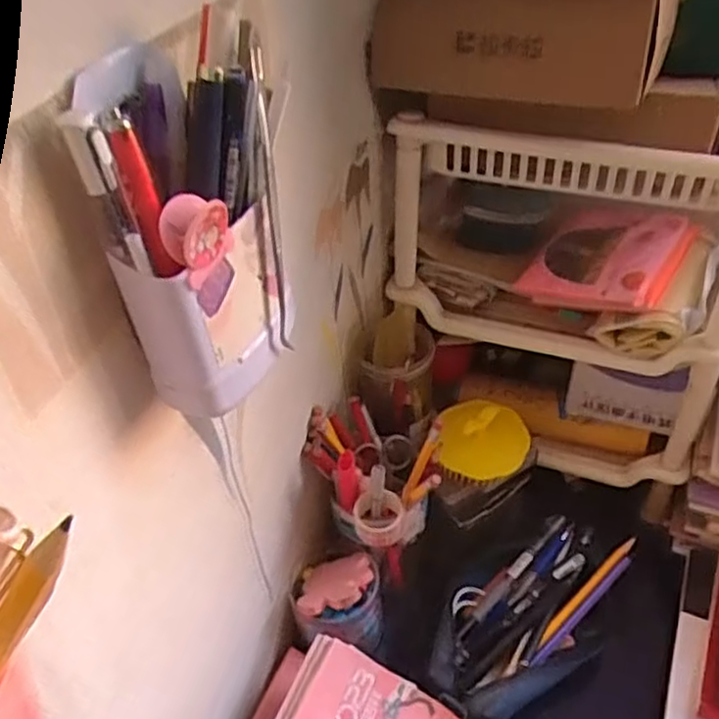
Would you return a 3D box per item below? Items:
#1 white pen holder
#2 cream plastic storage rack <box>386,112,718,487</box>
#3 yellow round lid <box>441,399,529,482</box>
[{"bbox_3d":[-0.066,-0.051,0.297,0.062,0.133,0.066,-6,42,-1],"label":"white pen holder"},{"bbox_3d":[0.158,-0.047,0.571,0.249,0.307,0.120,2,42,9],"label":"cream plastic storage rack"},{"bbox_3d":[0.097,0.064,0.575,0.071,0.028,0.071,27,68,-10],"label":"yellow round lid"}]

